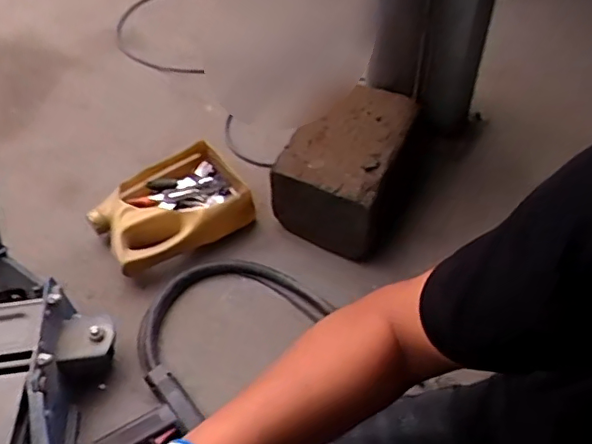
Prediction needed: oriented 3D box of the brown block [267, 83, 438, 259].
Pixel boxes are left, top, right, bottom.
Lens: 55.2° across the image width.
[{"bbox_3d":[0.122,-0.124,1.174,0.234,0.166,0.346,22,55,19],"label":"brown block"}]

